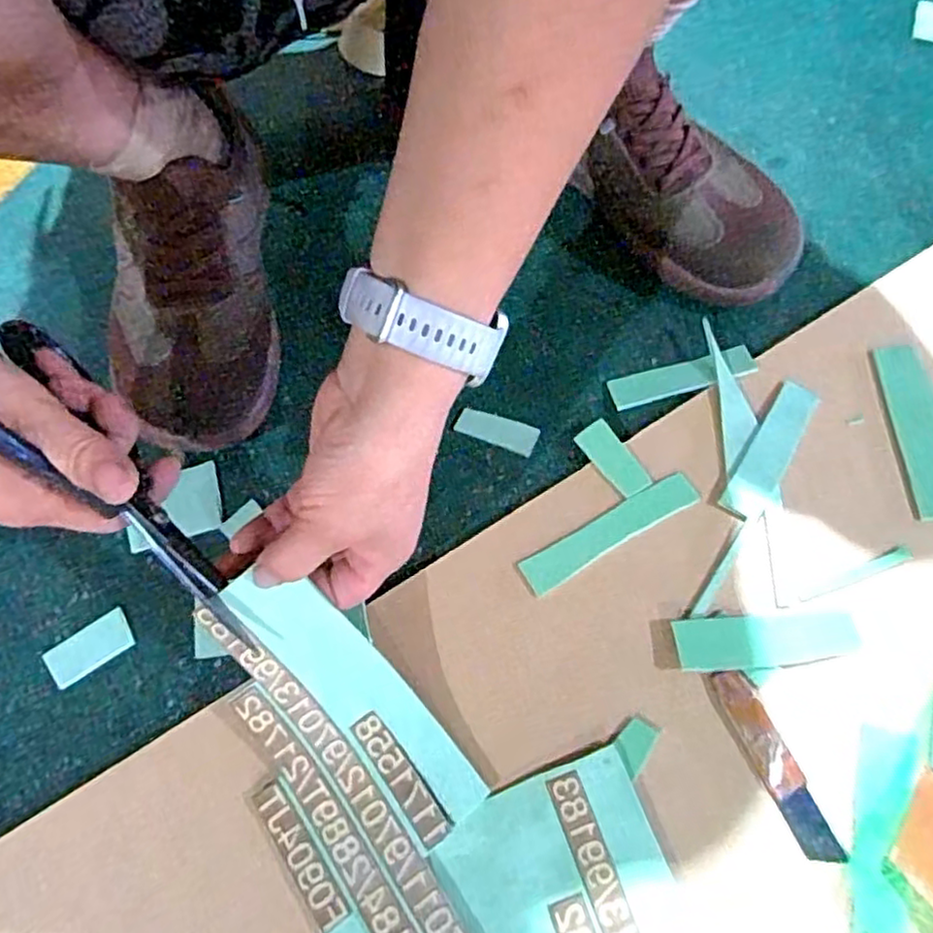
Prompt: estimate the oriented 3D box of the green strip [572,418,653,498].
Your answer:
[{"bbox_3d":[0.085,-0.005,0.390,0.020,0.007,0.047,-33,68,-11],"label":"green strip"}]

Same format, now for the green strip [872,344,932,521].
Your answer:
[{"bbox_3d":[0.262,-0.022,0.391,0.028,0.005,0.110,-2,66,3],"label":"green strip"}]

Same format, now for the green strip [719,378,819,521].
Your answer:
[{"bbox_3d":[0.175,-0.010,0.388,0.024,0.005,0.091,30,71,15],"label":"green strip"}]

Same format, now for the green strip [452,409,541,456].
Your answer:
[{"bbox_3d":[0.018,-0.022,0.409,0.049,0.006,0.016,18,68,11],"label":"green strip"}]

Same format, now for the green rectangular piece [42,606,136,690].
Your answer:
[{"bbox_3d":[-0.207,0.099,0.369,0.044,0.004,0.025,-34,68,-11],"label":"green rectangular piece"}]

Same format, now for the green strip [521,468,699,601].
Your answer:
[{"bbox_3d":[0.079,0.036,0.374,0.105,0.005,0.021,-29,67,-9],"label":"green strip"}]

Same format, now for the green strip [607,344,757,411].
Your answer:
[{"bbox_3d":[0.131,-0.054,0.411,0.086,0.006,0.021,-17,71,6],"label":"green strip"}]

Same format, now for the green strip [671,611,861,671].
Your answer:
[{"bbox_3d":[0.154,0.089,0.346,0.093,0.006,0.026,-5,66,1],"label":"green strip"}]

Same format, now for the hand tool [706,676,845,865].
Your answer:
[{"bbox_3d":[0.148,0.143,0.326,0.017,0.007,0.091,-22,66,-7],"label":"hand tool"}]

